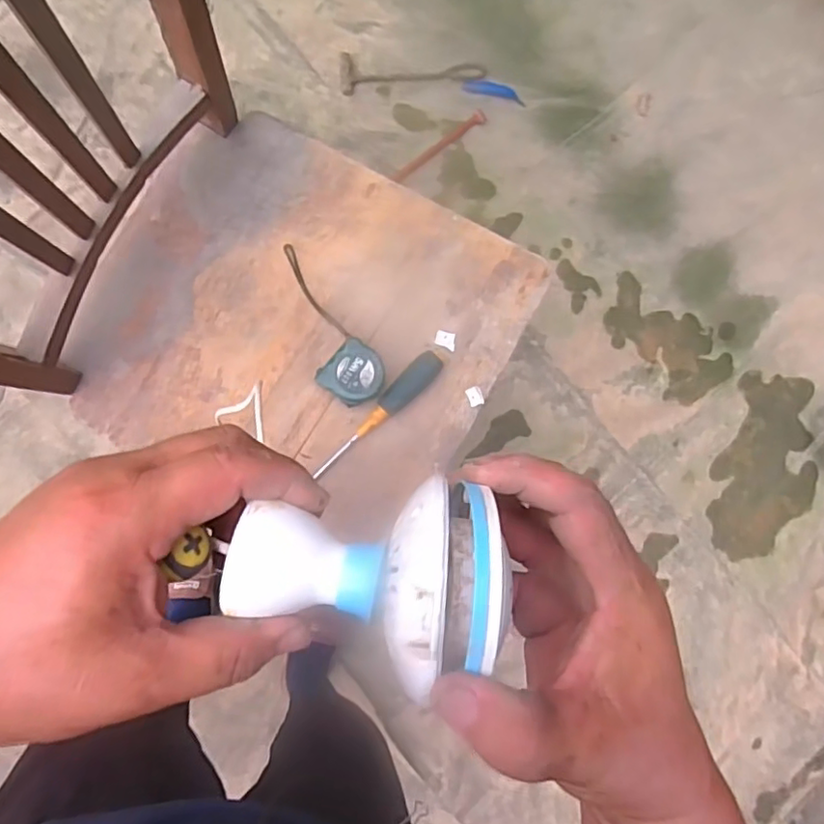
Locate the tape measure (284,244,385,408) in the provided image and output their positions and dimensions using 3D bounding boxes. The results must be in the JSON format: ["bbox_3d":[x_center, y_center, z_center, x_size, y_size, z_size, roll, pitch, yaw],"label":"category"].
[{"bbox_3d":[-0.103,-0.089,0.670,0.067,0.030,0.188,-39,97,-7],"label":"tape measure"}]

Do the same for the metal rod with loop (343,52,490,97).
[{"bbox_3d":[0.008,-0.655,1.178,0.294,0.031,0.076,-5,90,-13],"label":"metal rod with loop"}]

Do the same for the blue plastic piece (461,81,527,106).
[{"bbox_3d":[0.165,-0.644,1.205,0.137,0.008,0.032,0,91,-22],"label":"blue plastic piece"}]

